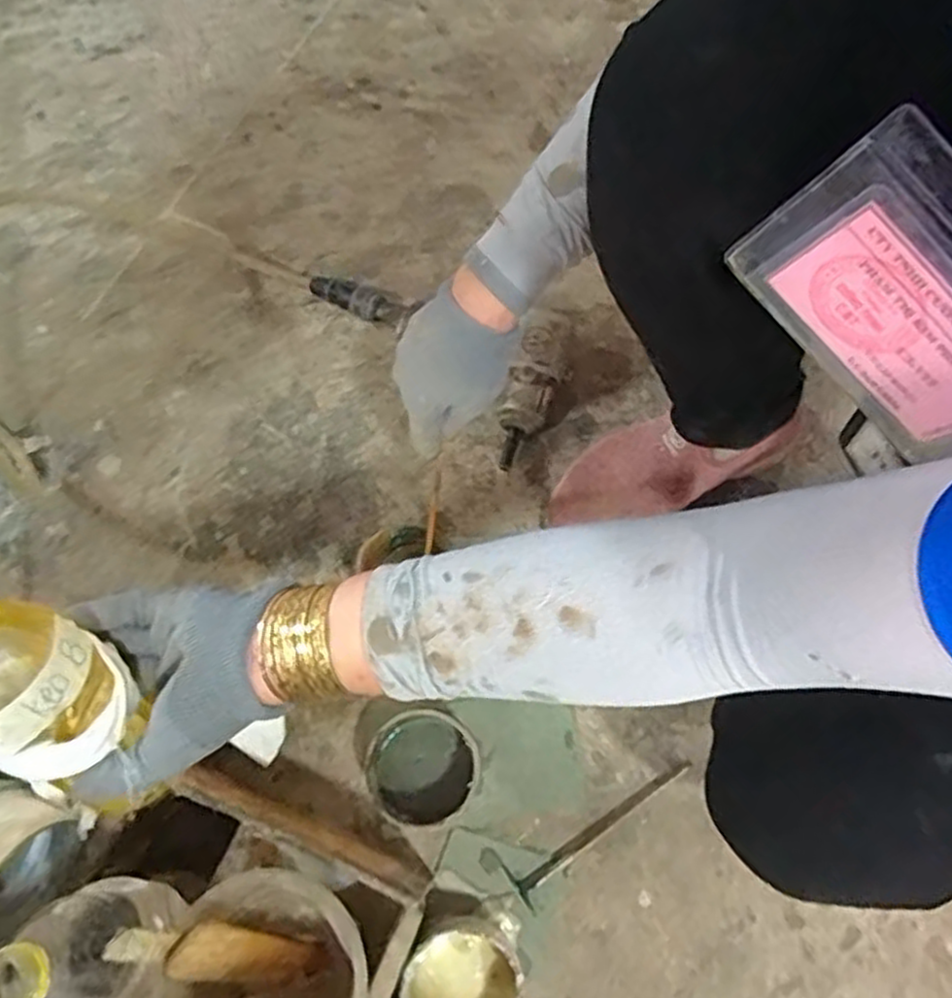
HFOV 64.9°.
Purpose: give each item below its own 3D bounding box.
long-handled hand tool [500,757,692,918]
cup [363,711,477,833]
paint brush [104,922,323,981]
[{"bbox_3d":[0.092,0.243,0.568,0.158,0.008,0.034,-37,75,-12],"label":"long-handled hand tool"},{"bbox_3d":[-0.042,0.204,0.568,0.080,0.035,0.083,0,71,0],"label":"cup"},{"bbox_3d":[-0.137,0.263,0.432,0.015,0.166,0.030,14,68,39],"label":"paint brush"}]

